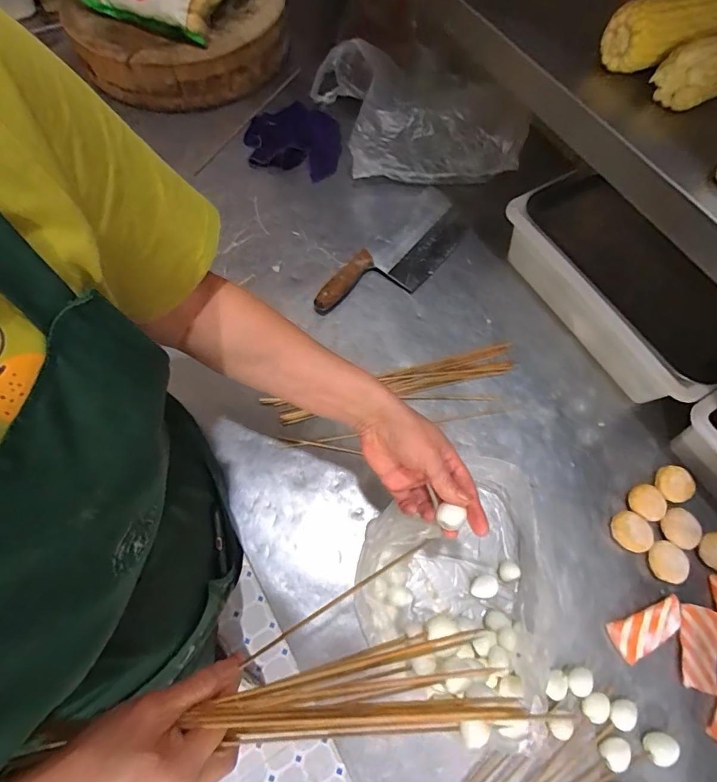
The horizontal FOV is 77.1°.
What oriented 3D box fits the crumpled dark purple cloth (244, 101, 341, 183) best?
[{"bbox_3d":[-0.104,-0.407,0.731,0.148,0.014,0.109,11,94,-8],"label":"crumpled dark purple cloth"}]

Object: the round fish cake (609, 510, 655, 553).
[{"bbox_3d":[0.320,0.166,0.530,0.045,0.020,0.043,0,67,1],"label":"round fish cake"}]

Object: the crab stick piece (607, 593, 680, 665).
[{"bbox_3d":[0.312,0.254,0.482,0.081,0.015,0.037,-23,68,-9],"label":"crab stick piece"}]

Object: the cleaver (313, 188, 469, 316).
[{"bbox_3d":[0.062,-0.201,0.686,0.107,0.030,0.297,39,73,16],"label":"cleaver"}]

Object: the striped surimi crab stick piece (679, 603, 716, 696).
[{"bbox_3d":[0.364,0.273,0.480,0.041,0.007,0.082,20,68,9],"label":"striped surimi crab stick piece"}]

